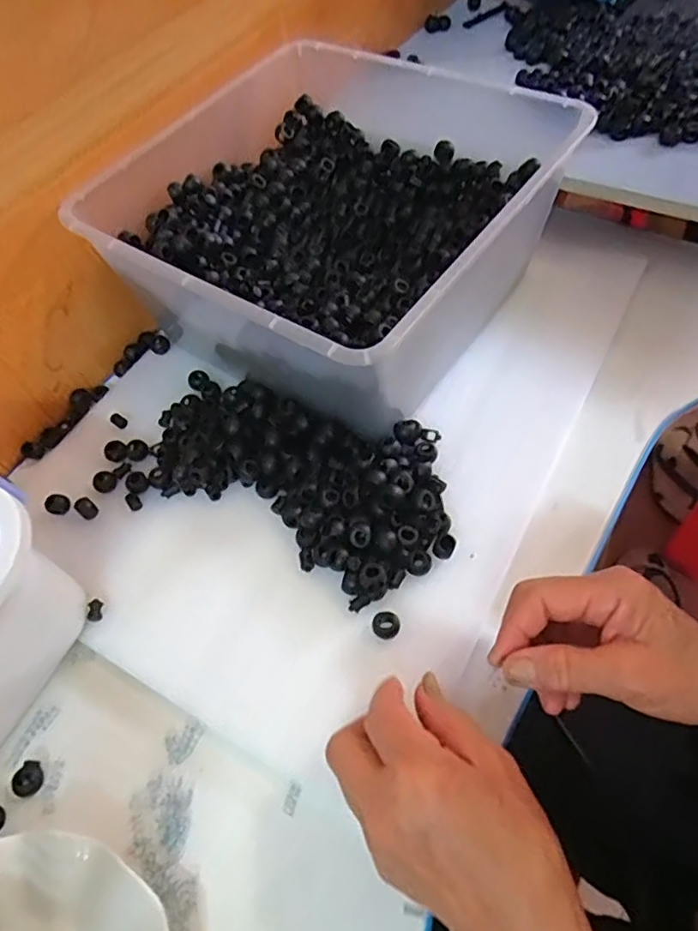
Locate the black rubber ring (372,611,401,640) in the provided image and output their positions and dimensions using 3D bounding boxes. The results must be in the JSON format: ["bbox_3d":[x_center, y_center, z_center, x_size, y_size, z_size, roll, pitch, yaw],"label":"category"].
[{"bbox_3d":[0.024,0.103,0.386,0.017,0.007,0.018,-2,58,3],"label":"black rubber ring"}]

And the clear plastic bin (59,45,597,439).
[{"bbox_3d":[-0.006,-0.203,0.495,0.298,0.128,0.323,32,67,21],"label":"clear plastic bin"}]

